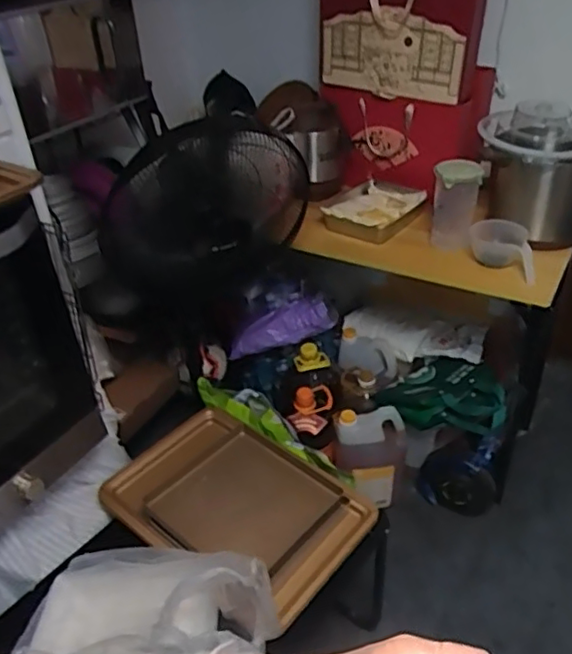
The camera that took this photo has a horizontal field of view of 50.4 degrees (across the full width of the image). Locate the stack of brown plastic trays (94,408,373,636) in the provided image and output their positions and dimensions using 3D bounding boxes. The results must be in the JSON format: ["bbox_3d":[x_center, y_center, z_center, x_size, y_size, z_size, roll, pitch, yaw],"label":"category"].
[{"bbox_3d":[-0.106,0.356,1.247,0.504,0.066,0.336,24,50,31],"label":"stack of brown plastic trays"}]

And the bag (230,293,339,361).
[{"bbox_3d":[-0.015,0.010,1.881,0.341,0.117,0.111,-23,35,12],"label":"bag"}]

